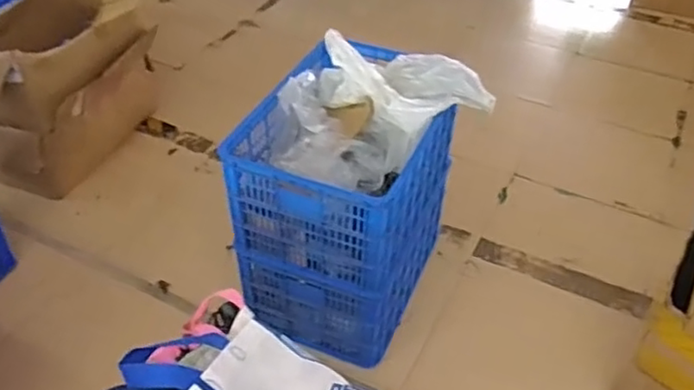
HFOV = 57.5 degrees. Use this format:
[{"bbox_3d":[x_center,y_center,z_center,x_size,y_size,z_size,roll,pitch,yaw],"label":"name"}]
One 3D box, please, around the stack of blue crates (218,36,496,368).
[{"bbox_3d":[0.021,0.004,1.630,0.458,0.611,0.564,18,44,17],"label":"stack of blue crates"}]

